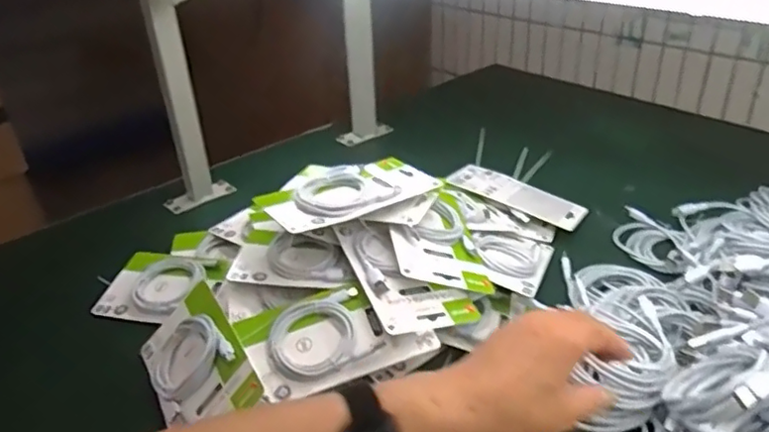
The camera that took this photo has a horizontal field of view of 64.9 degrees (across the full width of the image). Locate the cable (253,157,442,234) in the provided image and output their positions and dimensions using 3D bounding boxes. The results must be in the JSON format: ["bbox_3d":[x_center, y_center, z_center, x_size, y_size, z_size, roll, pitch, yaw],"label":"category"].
[{"bbox_3d":[-0.037,-0.028,0.646,0.181,0.017,0.089,-19,35,-25],"label":"cable"}]

